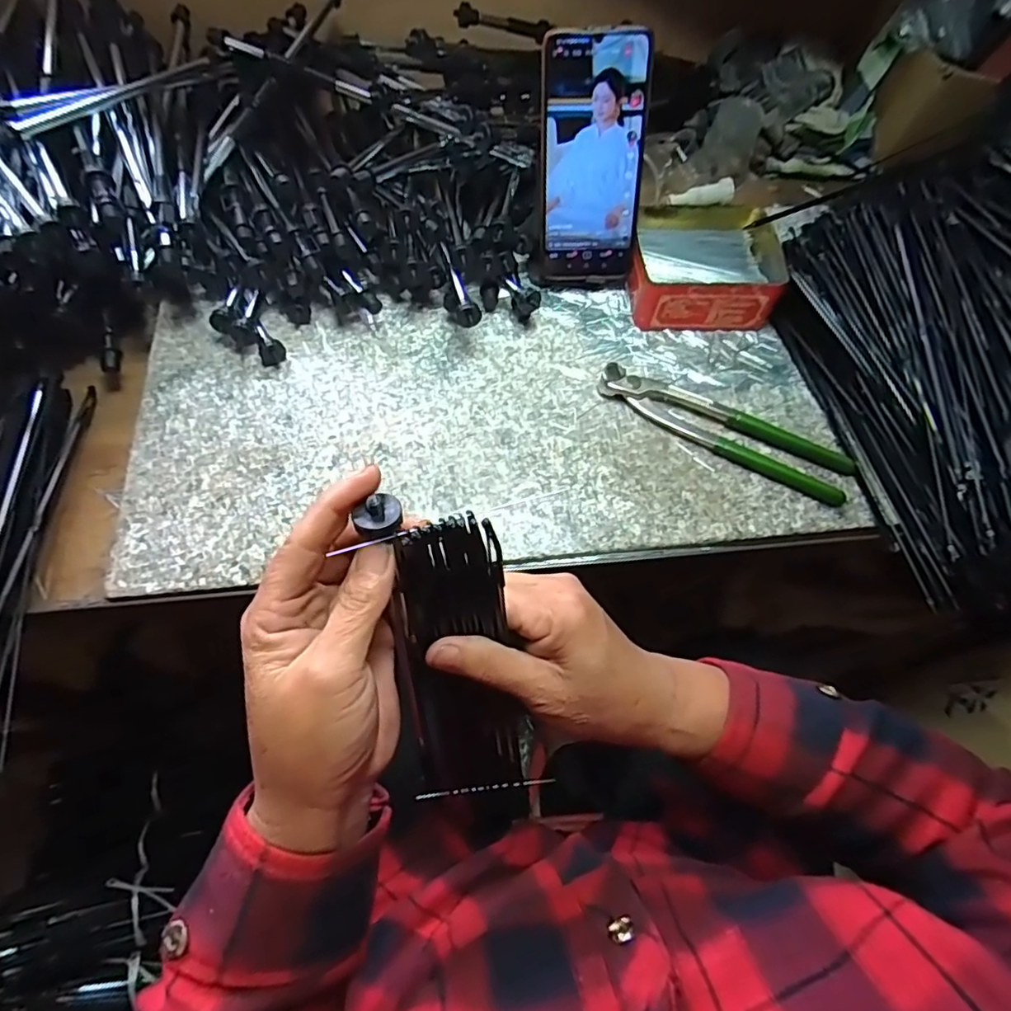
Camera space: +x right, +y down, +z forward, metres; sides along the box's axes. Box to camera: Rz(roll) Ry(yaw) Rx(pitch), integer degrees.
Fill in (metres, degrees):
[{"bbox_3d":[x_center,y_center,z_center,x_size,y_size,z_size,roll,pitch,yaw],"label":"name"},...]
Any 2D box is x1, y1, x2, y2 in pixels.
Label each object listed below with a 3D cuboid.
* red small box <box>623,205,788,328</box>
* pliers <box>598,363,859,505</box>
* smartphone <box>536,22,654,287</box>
[{"bbox_3d":[0.170,-0.208,0.504,0.123,0.043,0.112,1,63,-2],"label":"red small box"},{"bbox_3d":[0.167,-0.060,0.442,0.197,0.018,0.040,27,65,11],"label":"pliers"},{"bbox_3d":[0.068,-0.261,0.449,0.079,0.172,0.009,2,37,4],"label":"smartphone"}]

